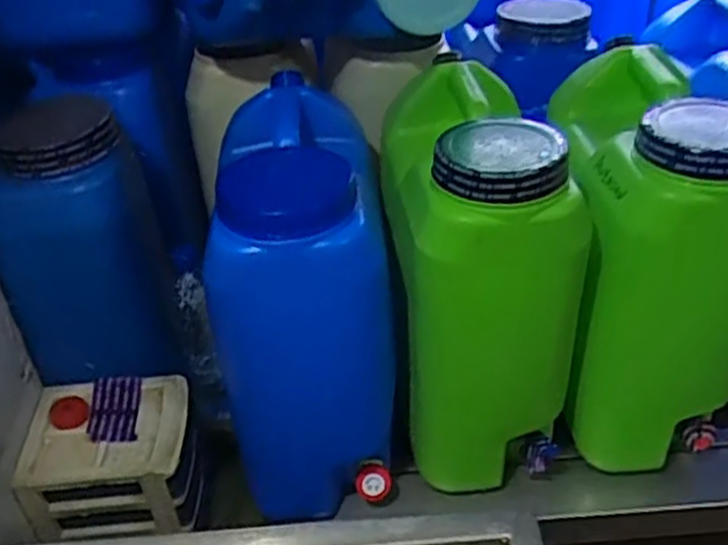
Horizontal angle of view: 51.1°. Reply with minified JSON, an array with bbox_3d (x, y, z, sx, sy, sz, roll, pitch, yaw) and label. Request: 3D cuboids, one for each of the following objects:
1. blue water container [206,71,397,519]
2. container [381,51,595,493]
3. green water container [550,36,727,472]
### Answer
[{"bbox_3d":[-0.064,0.027,0.866,0.169,0.409,0.282,-6,37,-3],"label":"blue water container"},{"bbox_3d":[0.121,-0.005,0.866,0.173,0.395,0.280,-5,37,-2],"label":"container"},{"bbox_3d":[0.317,-0.028,0.882,0.183,0.394,0.288,-1,37,4],"label":"green water container"}]

